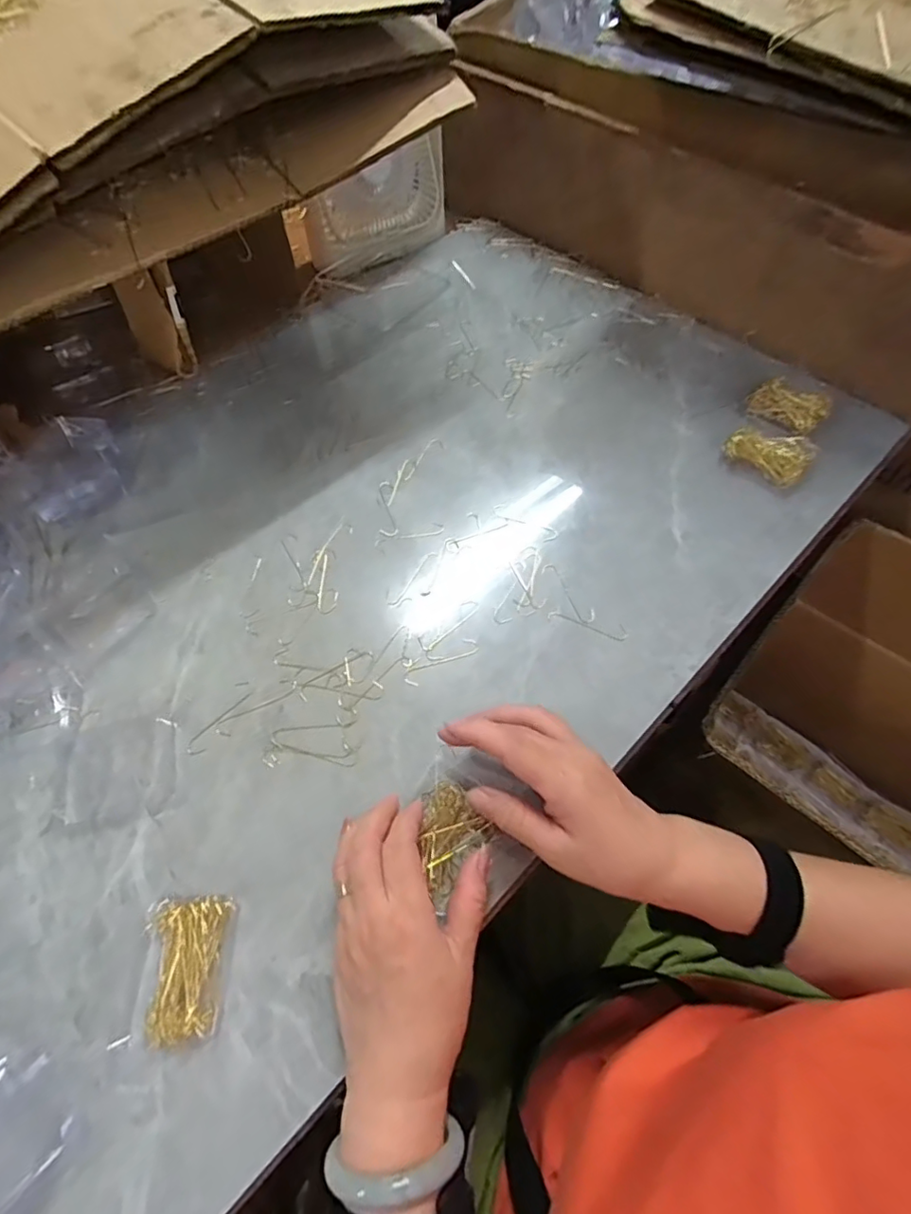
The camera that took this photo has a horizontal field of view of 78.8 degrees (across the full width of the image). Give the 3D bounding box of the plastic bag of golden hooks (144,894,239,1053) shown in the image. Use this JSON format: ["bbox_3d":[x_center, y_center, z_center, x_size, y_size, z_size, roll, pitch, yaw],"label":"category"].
[{"bbox_3d":[-0.161,0.213,0.326,0.052,0.019,0.075,-2,59,-1],"label":"plastic bag of golden hooks"}]

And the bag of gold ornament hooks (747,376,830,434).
[{"bbox_3d":[0.328,-0.198,0.545,0.049,0.024,0.067,-29,63,-16],"label":"bag of gold ornament hooks"}]

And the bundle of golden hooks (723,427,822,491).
[{"bbox_3d":[0.299,-0.148,0.527,0.072,0.016,0.052,38,66,21],"label":"bundle of golden hooks"}]

